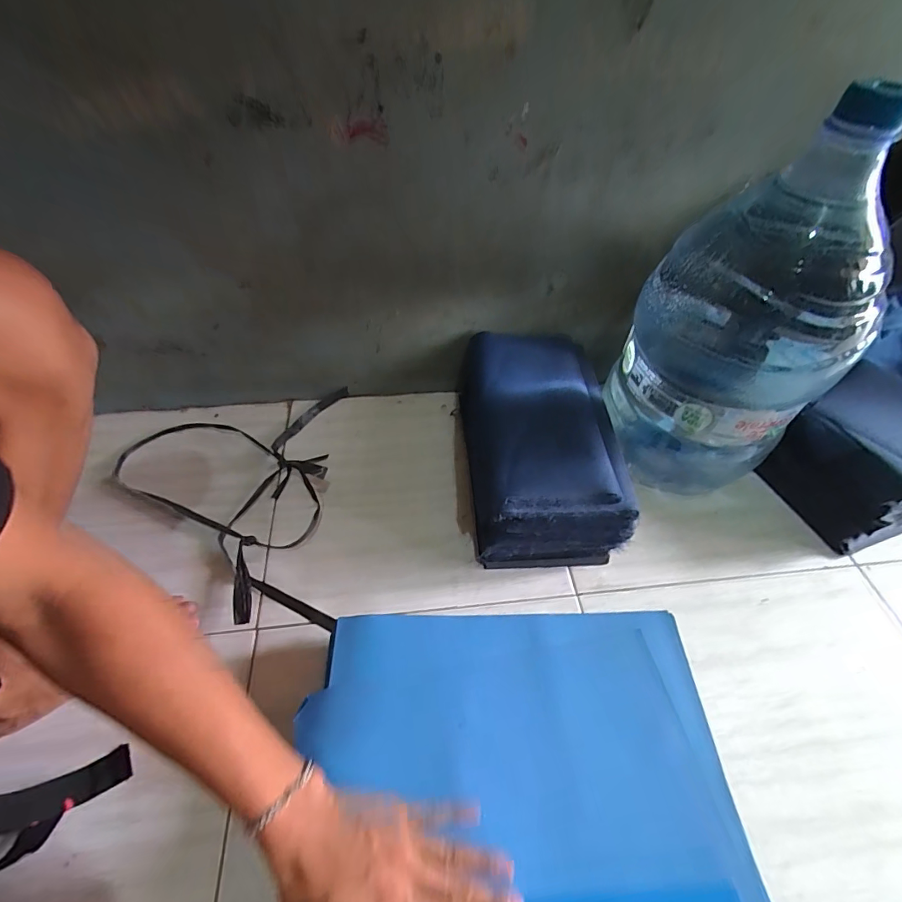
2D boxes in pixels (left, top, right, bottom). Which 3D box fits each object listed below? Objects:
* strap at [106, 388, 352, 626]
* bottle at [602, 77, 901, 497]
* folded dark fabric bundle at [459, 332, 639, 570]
[{"bbox_3d":[-0.326,0.058,0.626,0.325,0.042,0.390,-3,48,-5],"label":"strap"},{"bbox_3d":[0.328,-0.127,0.546,0.174,0.459,0.182,2,51,-2],"label":"bottle"},{"bbox_3d":[0.112,-0.016,0.643,0.184,0.155,0.340,-2,51,-5],"label":"folded dark fabric bundle"}]

